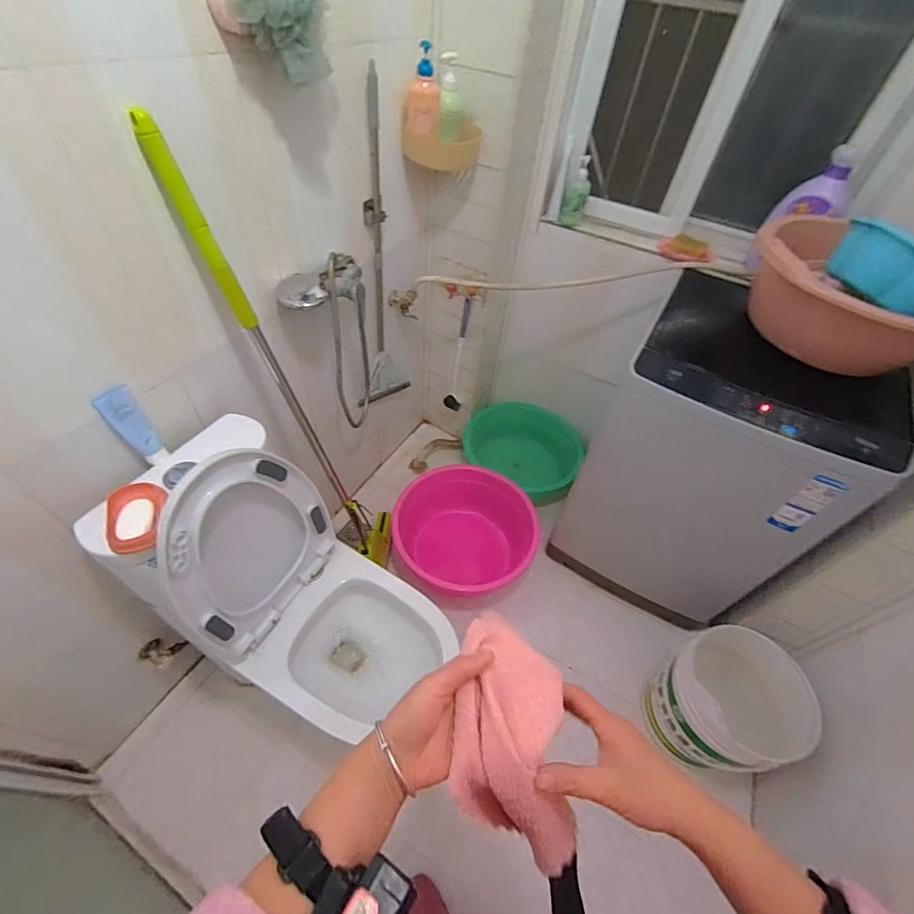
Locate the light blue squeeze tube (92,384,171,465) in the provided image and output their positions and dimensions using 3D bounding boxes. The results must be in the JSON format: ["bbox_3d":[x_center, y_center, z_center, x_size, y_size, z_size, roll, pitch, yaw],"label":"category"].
[{"bbox_3d":[-0.587,-0.050,0.782,0.058,0.150,0.049,-34,61,-30],"label":"light blue squeeze tube"}]

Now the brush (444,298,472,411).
[{"bbox_3d":[0.000,-0.362,1.627,0.069,0.467,0.073,8,49,0],"label":"brush"}]

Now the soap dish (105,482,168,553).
[{"bbox_3d":[-0.546,0.102,0.739,0.081,0.045,0.113,-12,52,-16],"label":"soap dish"}]

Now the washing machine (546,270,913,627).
[{"bbox_3d":[0.711,-0.024,1.308,0.574,0.799,0.614,26,51,15],"label":"washing machine"}]

